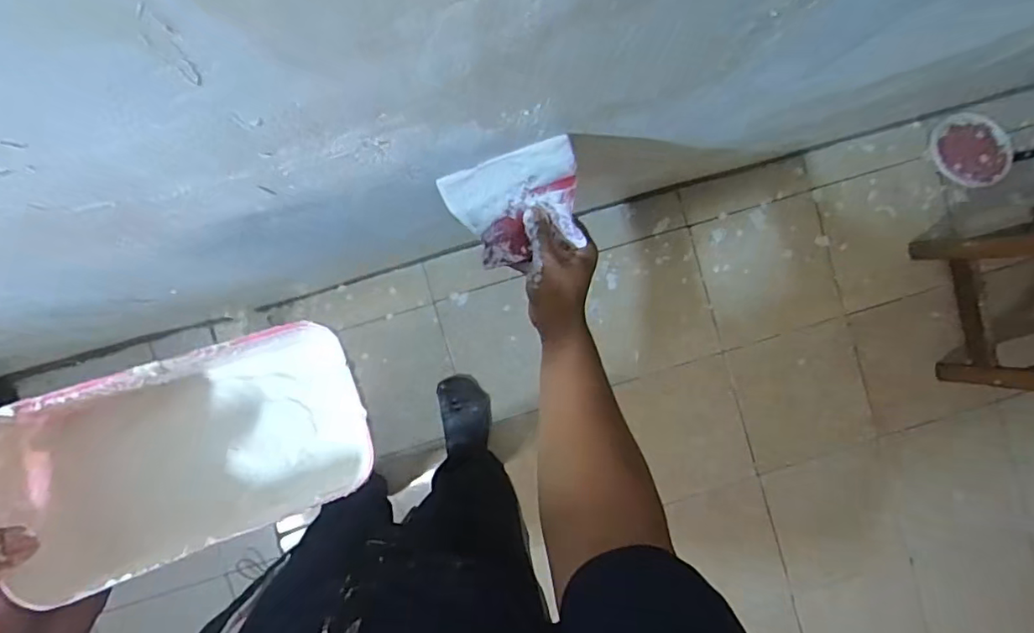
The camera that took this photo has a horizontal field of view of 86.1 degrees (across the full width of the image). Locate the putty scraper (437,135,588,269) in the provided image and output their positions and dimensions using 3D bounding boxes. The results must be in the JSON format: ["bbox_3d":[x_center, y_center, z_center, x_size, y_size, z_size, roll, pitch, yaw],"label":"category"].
[{"bbox_3d":[0.002,-0.100,0.518,0.119,0.013,0.103,-17,123,9],"label":"putty scraper"}]

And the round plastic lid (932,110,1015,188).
[{"bbox_3d":[1.071,-0.389,1.298,0.201,0.028,0.164,1,93,-3],"label":"round plastic lid"}]

